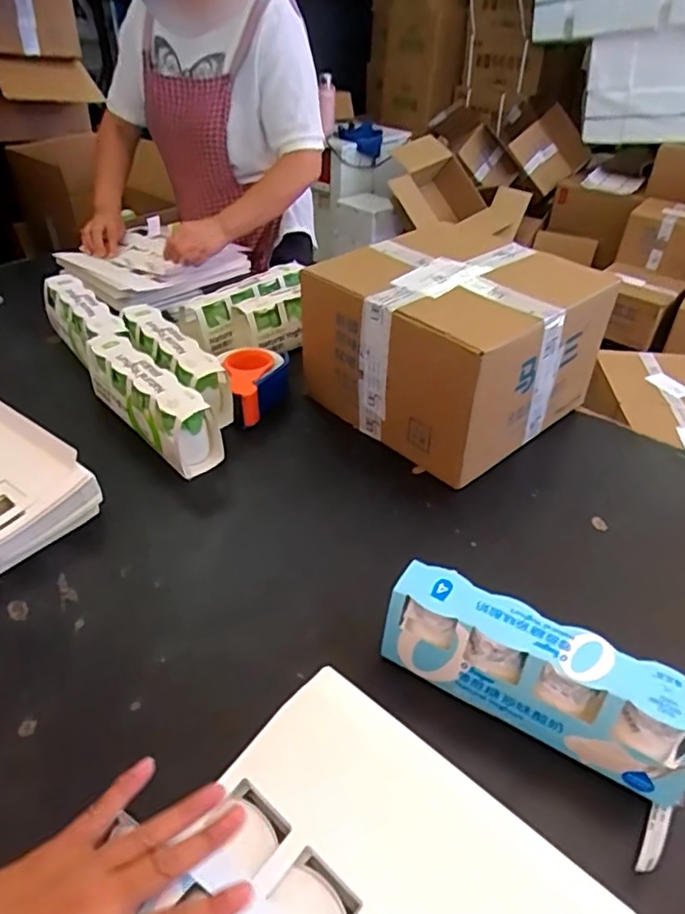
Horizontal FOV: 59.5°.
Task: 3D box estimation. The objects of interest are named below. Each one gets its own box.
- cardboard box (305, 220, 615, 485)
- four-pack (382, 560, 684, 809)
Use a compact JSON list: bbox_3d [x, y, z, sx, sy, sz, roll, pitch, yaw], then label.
[{"bbox_3d":[0.155,-0.169,0.891,0.306,0.228,0.322,-28,47,-31],"label":"cardboard box"},{"bbox_3d":[0.170,0.191,0.531,0.266,0.088,0.059,21,43,23],"label":"four-pack"}]

